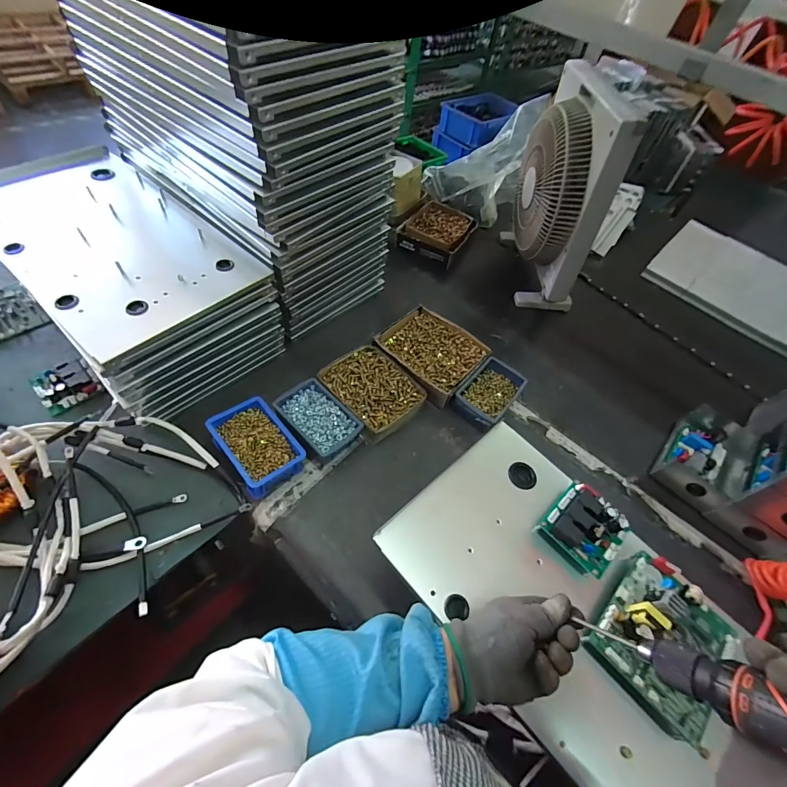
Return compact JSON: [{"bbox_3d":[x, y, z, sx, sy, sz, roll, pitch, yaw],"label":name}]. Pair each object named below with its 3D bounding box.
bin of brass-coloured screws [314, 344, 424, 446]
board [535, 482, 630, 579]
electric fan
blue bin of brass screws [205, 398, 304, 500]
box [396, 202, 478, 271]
[{"bbox_3d":[-0.043,-0.008,0.754,0.150,0.039,0.190,-34,67,-27],"label":"bin of brass-coloured screws"},{"bbox_3d":[0.265,0.181,0.512,0.107,0.035,0.095,-35,67,-27],"label":"board"},{"bbox_3d":[0.421,-0.530,0.989,0.163,0.421,0.444,10,55,-2],"label":"electric fan"},{"bbox_3d":[-0.230,0.086,0.631,0.104,0.058,0.151,-34,67,-28],"label":"blue bin of brass screws"},{"bbox_3d":[0.129,-0.479,1.134,0.179,0.081,0.239,28,56,10],"label":"box"}]

